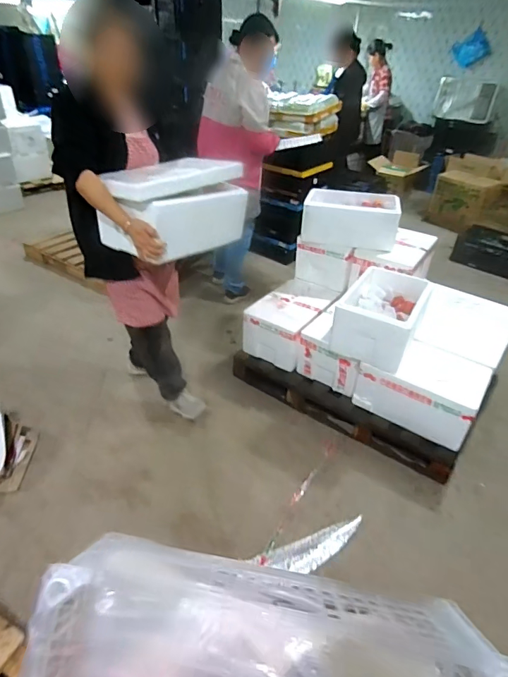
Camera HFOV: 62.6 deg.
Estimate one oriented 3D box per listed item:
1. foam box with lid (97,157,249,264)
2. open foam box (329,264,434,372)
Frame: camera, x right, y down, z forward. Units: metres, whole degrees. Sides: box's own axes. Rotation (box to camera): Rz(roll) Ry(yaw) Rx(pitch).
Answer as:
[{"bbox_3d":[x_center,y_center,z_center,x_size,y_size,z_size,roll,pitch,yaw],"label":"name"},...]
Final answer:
[{"bbox_3d":[-0.288,-0.469,1.495,0.467,0.275,0.282,-25,44,-33],"label":"foam box with lid"},{"bbox_3d":[0.551,-0.099,1.835,0.322,0.250,0.443,19,38,21],"label":"open foam box"}]

